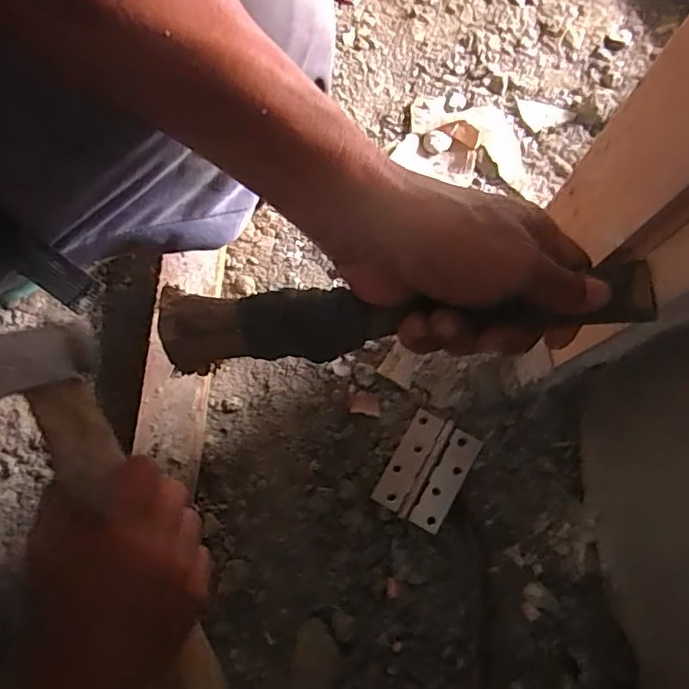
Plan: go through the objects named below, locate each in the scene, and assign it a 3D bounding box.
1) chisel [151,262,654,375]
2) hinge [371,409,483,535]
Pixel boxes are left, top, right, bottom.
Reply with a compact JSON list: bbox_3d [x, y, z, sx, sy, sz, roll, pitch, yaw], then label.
[{"bbox_3d":[0.030,-0.015,0.287,0.246,0.023,0.037,-4,75,3],"label":"chisel"},{"bbox_3d":[0.080,0.123,0.542,0.070,0.004,0.100,28,84,13],"label":"hinge"}]

